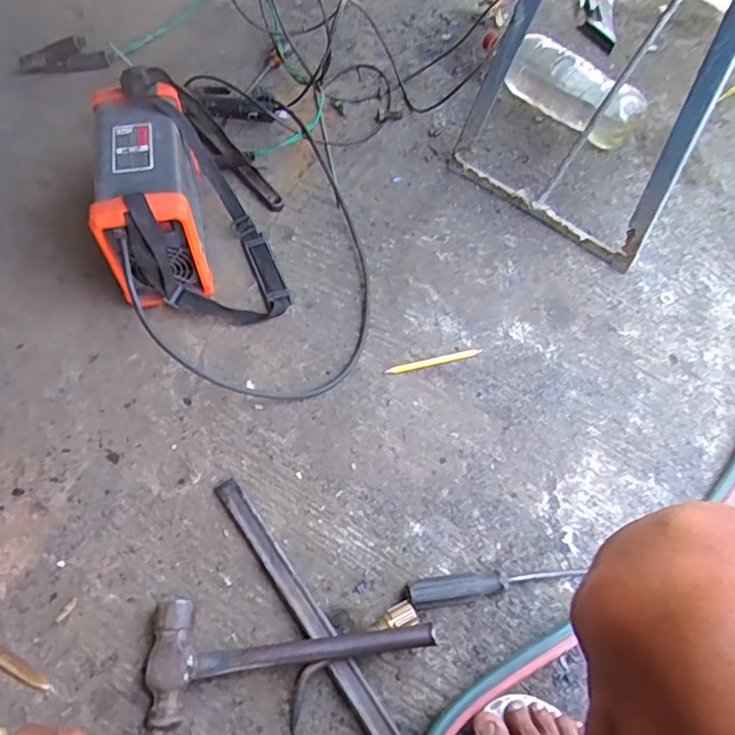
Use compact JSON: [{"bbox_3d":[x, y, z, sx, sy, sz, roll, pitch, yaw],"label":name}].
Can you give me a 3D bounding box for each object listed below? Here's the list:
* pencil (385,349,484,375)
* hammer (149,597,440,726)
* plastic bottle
[{"bbox_3d":[0.086,-0.007,0.731,0.125,0.006,0.011,-13,63,-10],"label":"pencil"},{"bbox_3d":[-0.072,0.265,0.551,0.262,0.045,0.102,-6,62,-6],"label":"hammer"},{"bbox_3d":[0.311,-0.464,0.931,0.291,0.084,0.084,36,66,15],"label":"plastic bottle"}]

